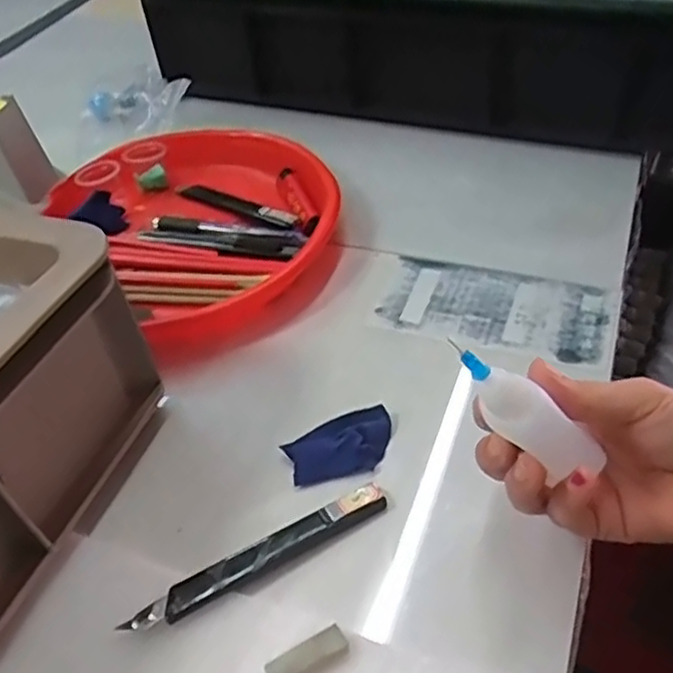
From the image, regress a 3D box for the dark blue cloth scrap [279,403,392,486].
[{"bbox_3d":[0.004,0.061,0.387,0.063,0.011,0.039,-19,47,-12],"label":"dark blue cloth scrap"}]

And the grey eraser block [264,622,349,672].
[{"bbox_3d":[-0.013,0.142,0.304,0.037,0.004,0.013,-25,48,-17],"label":"grey eraser block"}]

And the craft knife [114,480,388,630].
[{"bbox_3d":[-0.036,0.107,0.339,0.137,0.011,0.015,-26,48,-18],"label":"craft knife"}]

